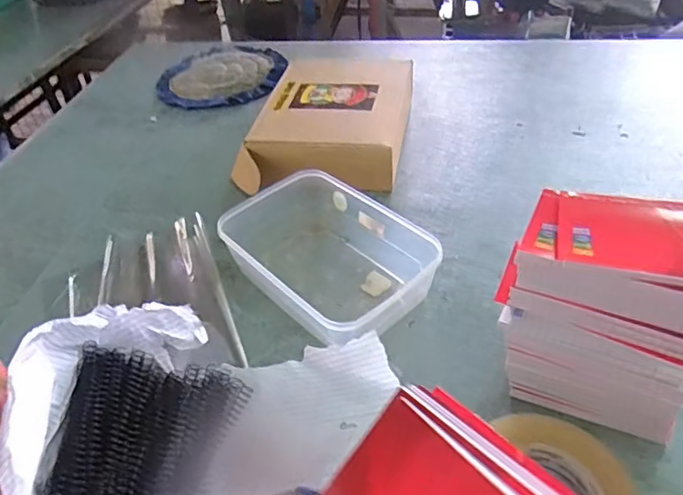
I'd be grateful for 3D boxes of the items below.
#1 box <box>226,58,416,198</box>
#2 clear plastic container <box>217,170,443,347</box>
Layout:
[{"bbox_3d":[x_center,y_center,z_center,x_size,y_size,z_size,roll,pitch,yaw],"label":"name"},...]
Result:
[{"bbox_3d":[-0.009,-0.192,0.828,0.223,0.077,0.336,7,42,13],"label":"box"},{"bbox_3d":[-0.016,0.007,0.605,0.156,0.070,0.232,-34,49,-30],"label":"clear plastic container"}]

